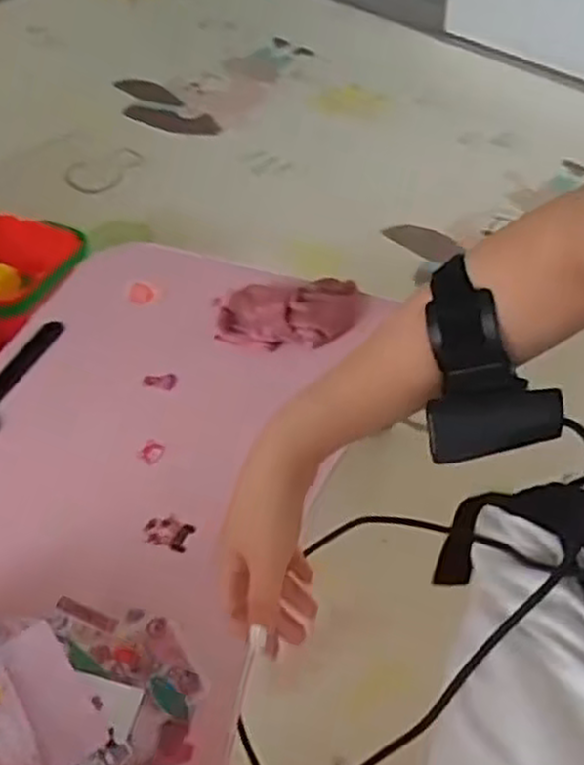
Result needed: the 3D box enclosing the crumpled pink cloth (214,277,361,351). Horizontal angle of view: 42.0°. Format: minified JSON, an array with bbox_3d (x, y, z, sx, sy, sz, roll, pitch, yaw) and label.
[{"bbox_3d":[-0.003,-0.070,0.745,0.139,0.037,0.070,-4,48,-1],"label":"crumpled pink cloth"}]

